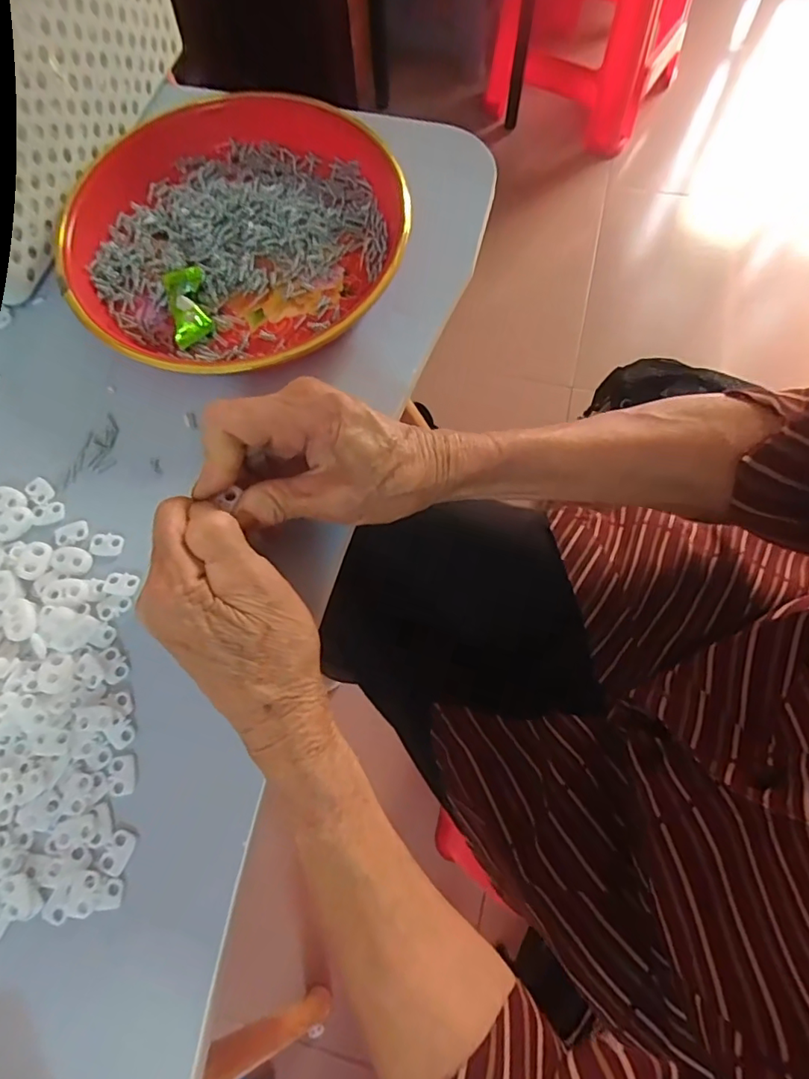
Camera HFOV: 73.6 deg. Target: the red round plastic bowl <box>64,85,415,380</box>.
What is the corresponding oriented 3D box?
[{"bbox_3d":[-0.110,-0.203,0.351,0.210,0.032,0.216,-1,71,2],"label":"red round plastic bowl"}]

